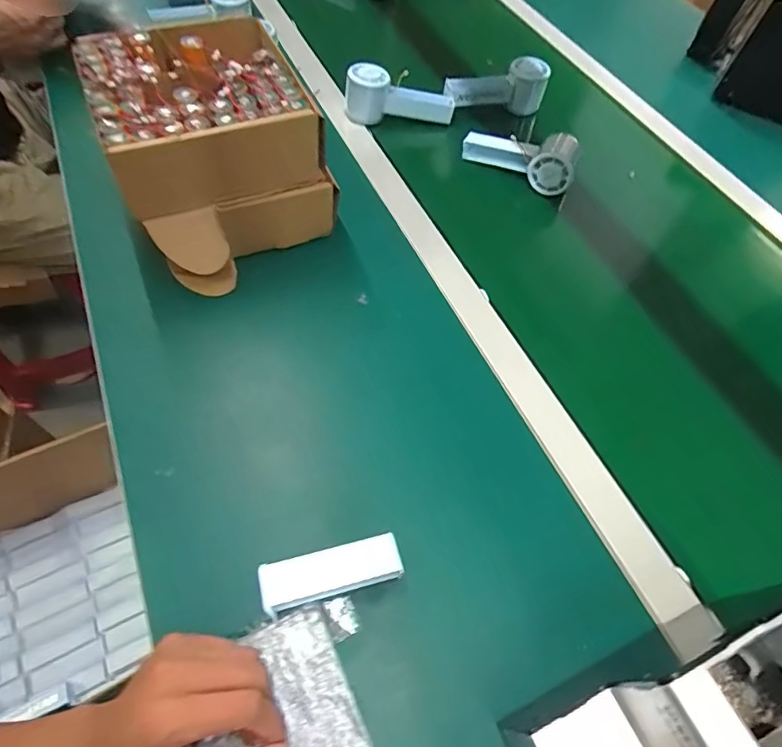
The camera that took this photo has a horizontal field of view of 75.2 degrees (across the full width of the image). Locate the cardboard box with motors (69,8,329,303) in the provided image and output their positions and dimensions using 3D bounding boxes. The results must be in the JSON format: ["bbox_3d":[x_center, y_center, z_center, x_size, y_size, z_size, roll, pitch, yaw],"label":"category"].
[{"bbox_3d":[-0.192,-0.237,0.553,0.199,0.177,0.211,-24,62,-17],"label":"cardboard box with motors"}]

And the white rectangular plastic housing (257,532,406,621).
[{"bbox_3d":[-0.045,0.151,0.384,0.102,0.026,0.034,-13,59,-11],"label":"white rectangular plastic housing"}]

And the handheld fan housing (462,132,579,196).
[{"bbox_3d":[0.176,-0.298,0.685,0.153,0.047,0.077,24,60,12],"label":"handheld fan housing"}]

